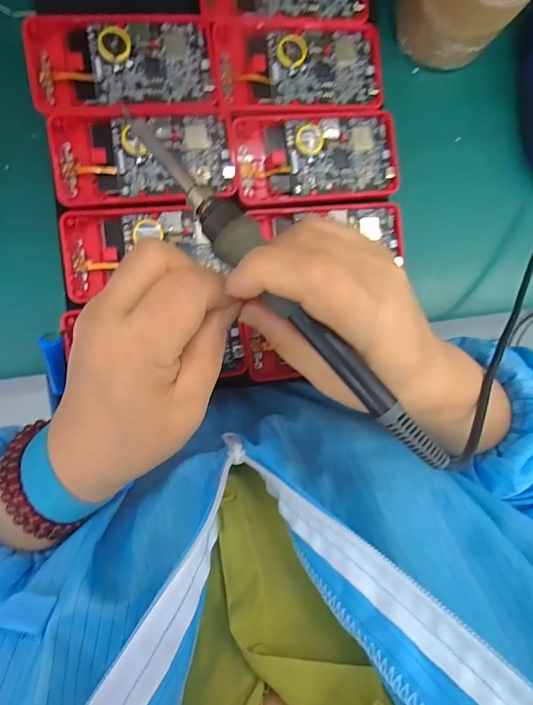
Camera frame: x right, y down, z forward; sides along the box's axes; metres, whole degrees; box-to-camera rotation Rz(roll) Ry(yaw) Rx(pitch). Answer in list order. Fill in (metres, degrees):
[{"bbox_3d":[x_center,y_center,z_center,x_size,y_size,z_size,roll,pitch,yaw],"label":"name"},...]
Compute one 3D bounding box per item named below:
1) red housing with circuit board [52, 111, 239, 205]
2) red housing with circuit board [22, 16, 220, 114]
[{"bbox_3d":[-0.086,-0.137,0.279,0.120,0.010,0.061,-6,93,-7],"label":"red housing with circuit board"},{"bbox_3d":[-0.098,-0.200,0.273,0.123,0.009,0.062,-8,93,-7],"label":"red housing with circuit board"}]

